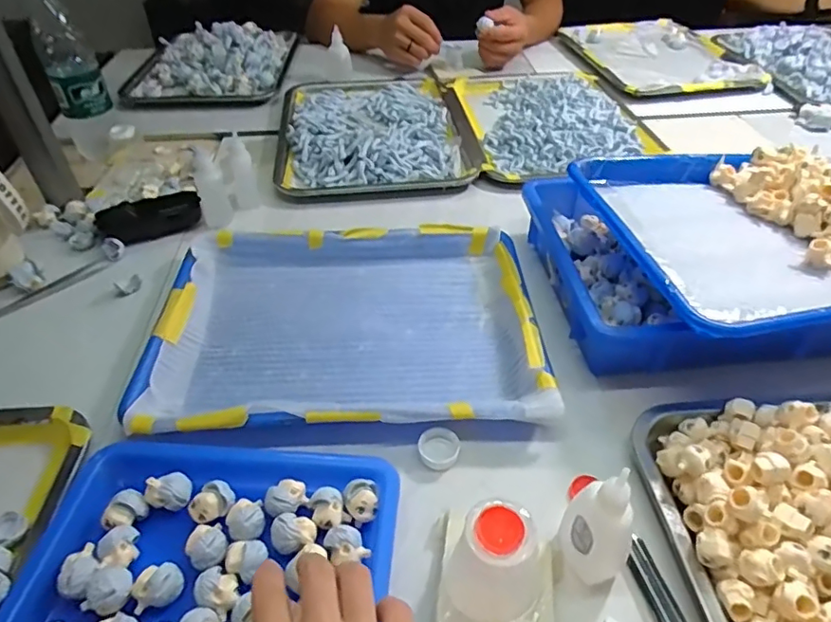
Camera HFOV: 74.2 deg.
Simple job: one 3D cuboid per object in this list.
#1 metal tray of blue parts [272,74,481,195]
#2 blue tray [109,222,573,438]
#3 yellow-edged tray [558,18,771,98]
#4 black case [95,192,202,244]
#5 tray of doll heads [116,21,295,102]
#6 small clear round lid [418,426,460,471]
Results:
[{"bbox_3d":[-0.061,-0.280,0.801,0.263,0.035,0.363,-5,43,-4],"label":"metal tray of blue parts"},{"bbox_3d":[-0.059,0.006,0.503,0.326,0.036,0.250,-2,43,-1],"label":"blue tray"},{"bbox_3d":[0.434,-0.462,1.005,0.249,0.031,0.338,-9,43,-7],"label":"yellow-edged tray"},{"bbox_3d":[-0.297,-0.107,0.619,0.107,0.032,0.039,-23,47,-22],"label":"black case"},{"bbox_3d":[-0.354,-0.456,0.972,0.256,0.042,0.338,-1,43,0],"label":"tray of doll heads"},{"bbox_3d":[0.017,0.102,0.410,0.029,0.012,0.030,-1,43,1],"label":"small clear round lid"}]

